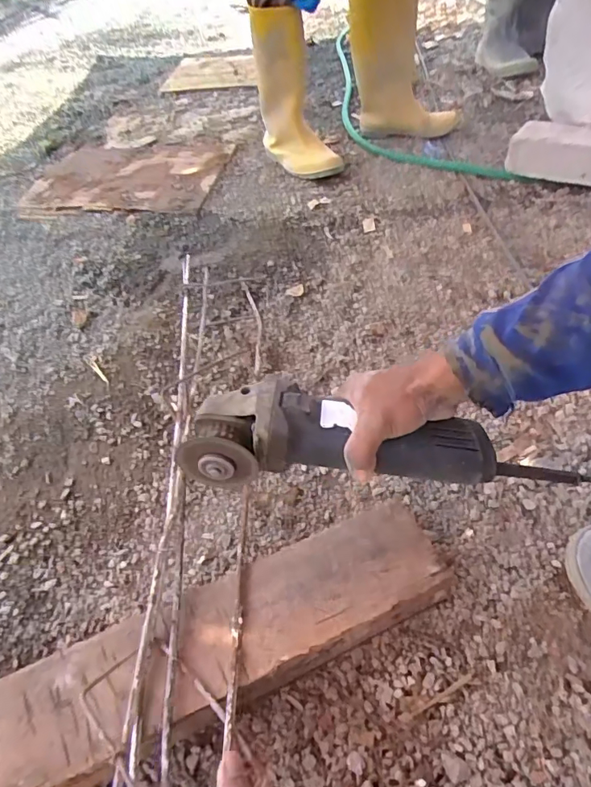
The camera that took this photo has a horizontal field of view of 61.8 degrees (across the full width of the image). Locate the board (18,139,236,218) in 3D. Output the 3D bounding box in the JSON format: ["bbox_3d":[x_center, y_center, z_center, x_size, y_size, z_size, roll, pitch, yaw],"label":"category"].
[{"bbox_3d":[-0.401,-0.539,1.201,0.450,0.033,0.398,-1,47,3],"label":"board"}]

